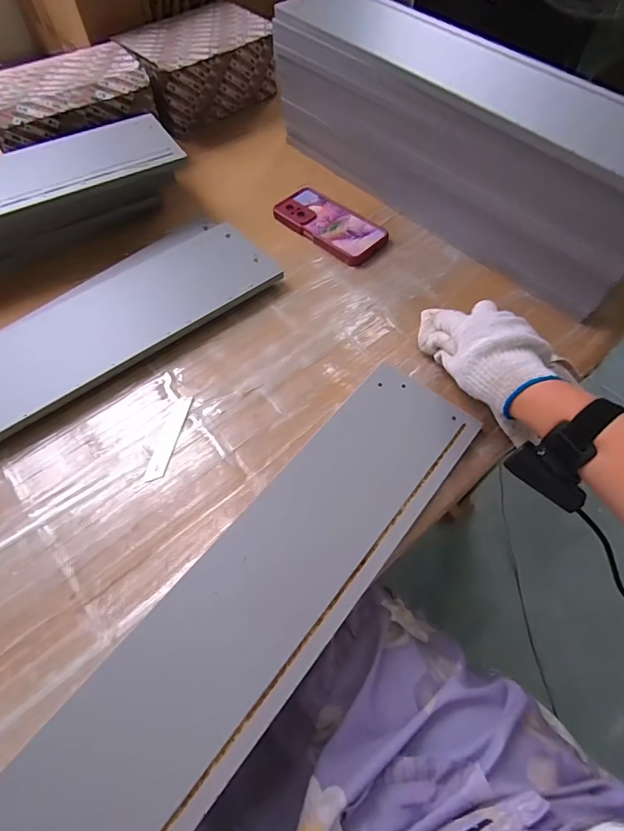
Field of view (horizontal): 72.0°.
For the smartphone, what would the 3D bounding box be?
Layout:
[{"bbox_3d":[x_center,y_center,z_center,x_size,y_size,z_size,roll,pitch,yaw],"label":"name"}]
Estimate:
[{"bbox_3d":[0.026,-0.278,0.623,0.166,0.012,0.085,39,66,20],"label":"smartphone"}]

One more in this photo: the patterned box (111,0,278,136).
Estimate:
[{"bbox_3d":[-0.196,-0.604,0.755,0.224,0.114,0.131,-37,66,-20],"label":"patterned box"}]

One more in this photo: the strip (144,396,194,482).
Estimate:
[{"bbox_3d":[-0.150,0.022,0.453,0.019,0.004,0.100,9,59,5],"label":"strip"}]

